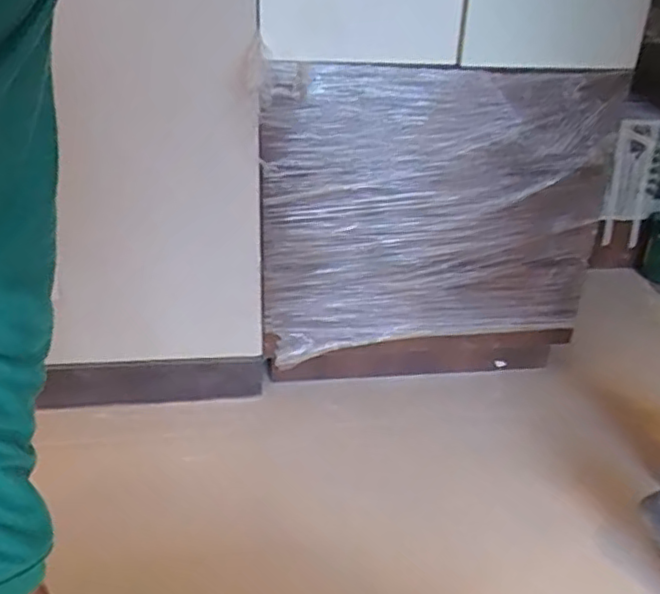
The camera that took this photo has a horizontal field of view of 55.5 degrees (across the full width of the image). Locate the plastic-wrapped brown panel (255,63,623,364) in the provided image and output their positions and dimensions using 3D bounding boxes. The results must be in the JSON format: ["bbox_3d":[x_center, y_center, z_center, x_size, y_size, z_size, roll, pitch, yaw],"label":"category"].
[{"bbox_3d":[0.243,-0.142,1.319,0.767,0.639,0.063,-1,23,-7],"label":"plastic-wrapped brown panel"}]

